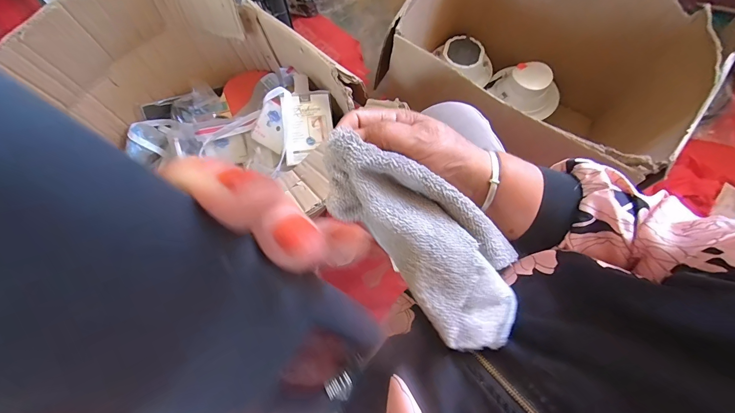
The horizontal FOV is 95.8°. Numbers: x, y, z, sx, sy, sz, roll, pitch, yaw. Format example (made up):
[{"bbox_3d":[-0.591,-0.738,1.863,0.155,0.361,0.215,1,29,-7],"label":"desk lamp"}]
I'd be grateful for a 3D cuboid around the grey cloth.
[{"bbox_3d":[0.042,0.011,0.249,0.176,0.044,0.094,46,76,-2],"label":"grey cloth"}]

